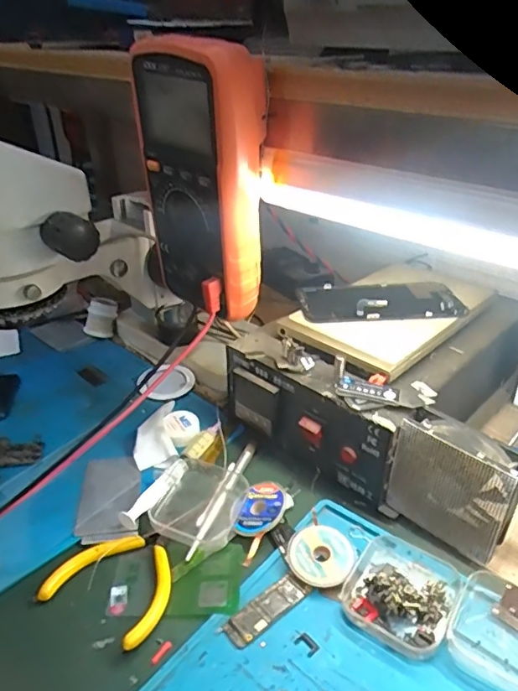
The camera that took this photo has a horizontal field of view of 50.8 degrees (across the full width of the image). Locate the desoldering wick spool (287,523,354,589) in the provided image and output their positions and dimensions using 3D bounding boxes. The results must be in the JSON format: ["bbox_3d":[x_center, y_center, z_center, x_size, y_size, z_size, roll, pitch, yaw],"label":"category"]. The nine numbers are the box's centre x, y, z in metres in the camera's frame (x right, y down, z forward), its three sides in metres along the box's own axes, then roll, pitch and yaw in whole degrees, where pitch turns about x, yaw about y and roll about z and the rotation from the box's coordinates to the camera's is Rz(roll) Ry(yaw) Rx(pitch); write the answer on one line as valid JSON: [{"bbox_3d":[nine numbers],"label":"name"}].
[{"bbox_3d":[0.042,0.143,0.368,0.042,0.010,0.042,-18,43,-14],"label":"desoldering wick spool"}]

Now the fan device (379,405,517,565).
[{"bbox_3d":[0.132,0.097,0.375,0.081,0.085,0.029,23,38,35],"label":"fan device"}]

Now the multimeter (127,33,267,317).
[{"bbox_3d":[-0.035,-0.108,0.370,0.049,0.171,0.087,-22,36,-31],"label":"multimeter"}]

